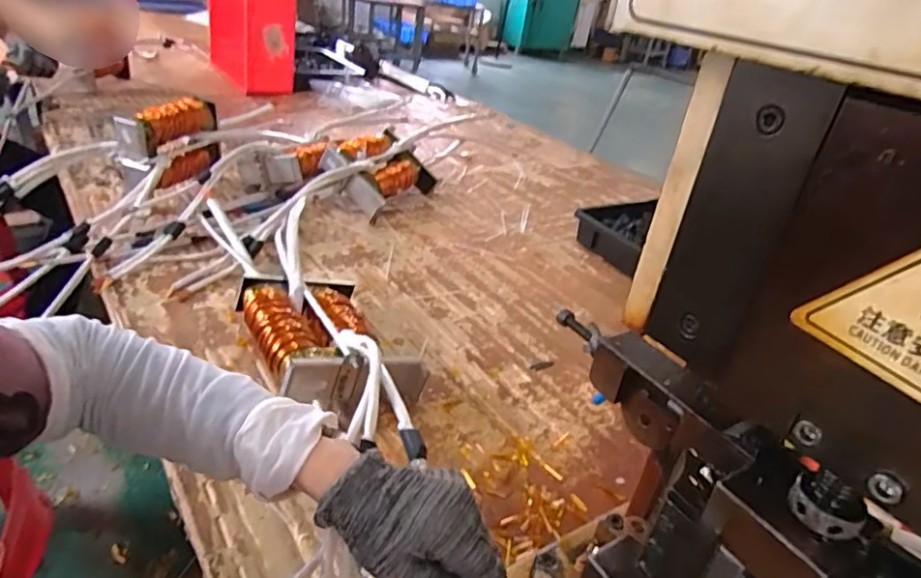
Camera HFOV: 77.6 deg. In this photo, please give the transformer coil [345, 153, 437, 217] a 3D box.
[{"bbox_3d":[-0.130,-0.203,1.117,0.078,0.083,0.206,20,33,19],"label":"transformer coil"}]

